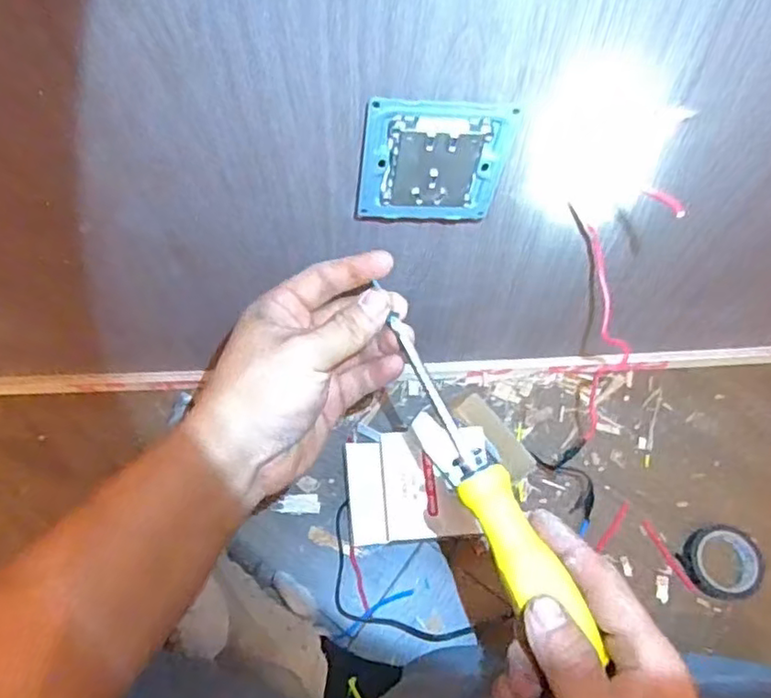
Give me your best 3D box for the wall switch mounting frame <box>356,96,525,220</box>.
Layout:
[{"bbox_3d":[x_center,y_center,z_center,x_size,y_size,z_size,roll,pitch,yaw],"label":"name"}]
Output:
[{"bbox_3d":[0.029,-0.107,0.362,0.086,0.081,0.017,-3,65,-3],"label":"wall switch mounting frame"}]

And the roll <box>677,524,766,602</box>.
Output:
[{"bbox_3d":[0.306,0.194,0.571,0.067,0.028,0.064,1,65,-2],"label":"roll"}]

